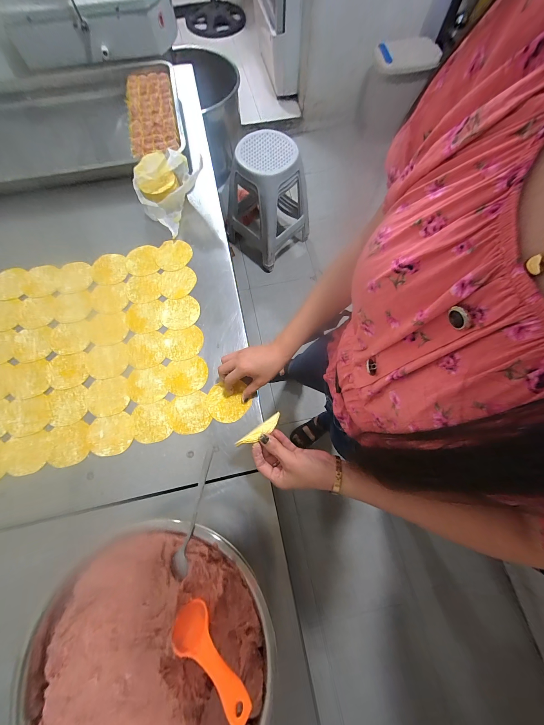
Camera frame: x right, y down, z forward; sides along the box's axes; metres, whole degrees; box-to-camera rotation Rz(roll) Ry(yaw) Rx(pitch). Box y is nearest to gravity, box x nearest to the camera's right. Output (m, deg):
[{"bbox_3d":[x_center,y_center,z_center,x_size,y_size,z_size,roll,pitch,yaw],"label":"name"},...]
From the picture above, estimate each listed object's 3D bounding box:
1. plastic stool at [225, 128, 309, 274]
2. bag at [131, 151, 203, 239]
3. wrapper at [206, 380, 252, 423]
[{"bbox_3d":[-0.035,-0.836,1.339,0.372,0.502,0.344,39,76,11],"label":"plastic stool"},{"bbox_3d":[-0.248,-0.402,0.598,0.123,0.082,0.170,21,74,6],"label":"bag"},{"bbox_3d":[-0.083,0.073,0.485,0.080,0.005,0.076,0,73,1],"label":"wrapper"}]

